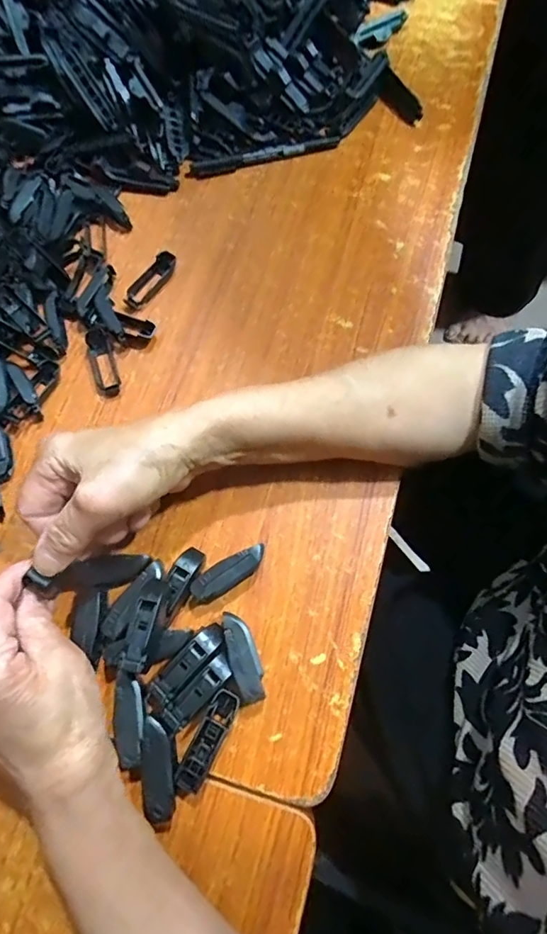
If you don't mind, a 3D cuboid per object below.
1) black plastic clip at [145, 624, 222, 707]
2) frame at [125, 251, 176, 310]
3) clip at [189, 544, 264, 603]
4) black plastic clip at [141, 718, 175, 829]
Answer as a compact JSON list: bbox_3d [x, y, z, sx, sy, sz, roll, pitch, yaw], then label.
[{"bbox_3d":[-0.054,0.124,0.308,0.018,0.017,0.058,40,78,13],"label":"black plastic clip"},{"bbox_3d":[-0.102,-0.155,0.406,0.021,0.010,0.056,36,77,12],"label":"frame"},{"bbox_3d":[-0.028,0.070,0.324,0.052,0.017,0.018,-35,75,-8],"label":"clip"},{"bbox_3d":[-0.067,0.177,0.284,0.018,0.007,0.054,-8,73,0],"label":"black plastic clip"}]

